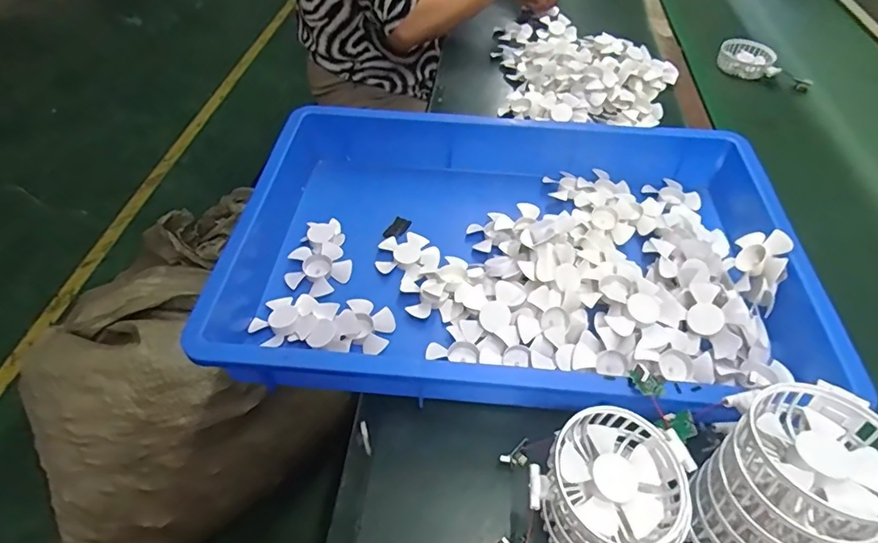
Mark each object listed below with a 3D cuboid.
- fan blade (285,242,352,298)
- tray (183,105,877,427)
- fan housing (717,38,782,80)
[{"bbox_3d":[-0.134,-0.002,0.567,0.070,0.015,0.065,2,49,-2],"label":"fan blade"},{"bbox_3d":[0.075,-0.024,0.554,0.579,0.090,0.373,7,49,2],"label":"tray"},{"bbox_3d":[0.535,-0.371,0.883,0.099,0.036,0.078,14,50,8],"label":"fan housing"}]

